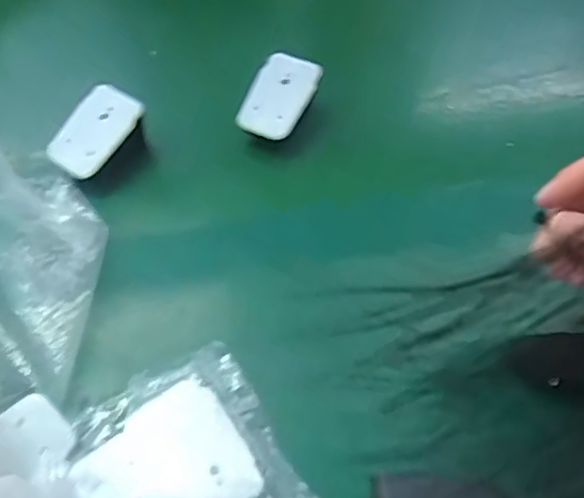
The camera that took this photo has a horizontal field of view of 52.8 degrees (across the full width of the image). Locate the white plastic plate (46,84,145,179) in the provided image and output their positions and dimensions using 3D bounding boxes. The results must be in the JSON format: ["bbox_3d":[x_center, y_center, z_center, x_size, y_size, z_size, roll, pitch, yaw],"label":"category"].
[{"bbox_3d":[-0.142,-0.085,0.422,0.041,0.006,0.069,34,81,8],"label":"white plastic plate"}]

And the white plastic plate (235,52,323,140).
[{"bbox_3d":[-0.010,-0.118,0.455,0.044,0.012,0.067,26,82,5],"label":"white plastic plate"}]

